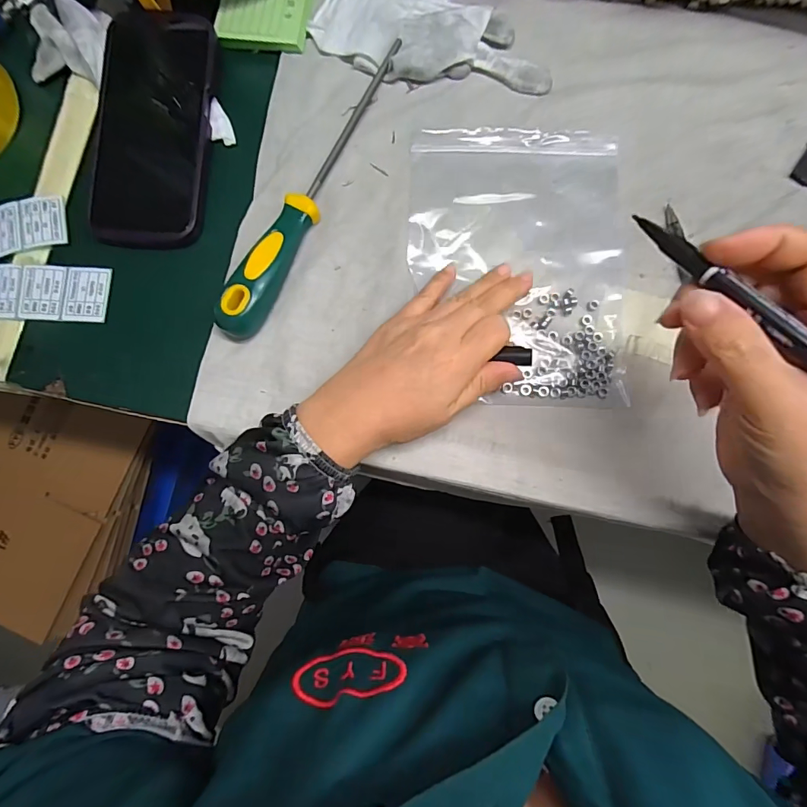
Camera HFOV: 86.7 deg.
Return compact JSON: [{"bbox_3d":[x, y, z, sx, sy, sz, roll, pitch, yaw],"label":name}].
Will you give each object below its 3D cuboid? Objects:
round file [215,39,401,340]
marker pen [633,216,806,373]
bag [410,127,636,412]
[{"bbox_3d":[-0.063,-0.157,0.300,0.024,0.026,0.245,25,84,5],"label":"round file"},{"bbox_3d":[0.142,-0.038,0.170,0.007,0.010,0.133,-33,63,-3],"label":"marker pen"},{"bbox_3d":[0.077,-0.100,0.299,0.146,0.007,0.199,3,83,2],"label":"bag"}]

